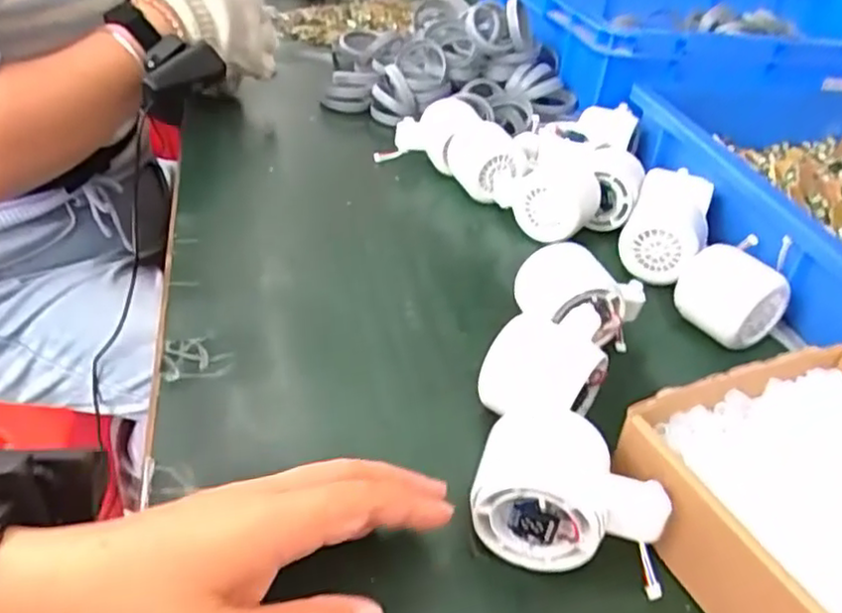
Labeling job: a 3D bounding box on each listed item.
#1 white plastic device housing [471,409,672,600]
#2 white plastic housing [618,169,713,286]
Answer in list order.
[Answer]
[{"bbox_3d":[0.072,0.083,0.321,0.088,0.066,0.061,13,38,9],"label":"white plastic device housing"},{"bbox_3d":[0.197,-0.067,0.548,0.059,0.054,0.103,22,38,18],"label":"white plastic housing"}]

